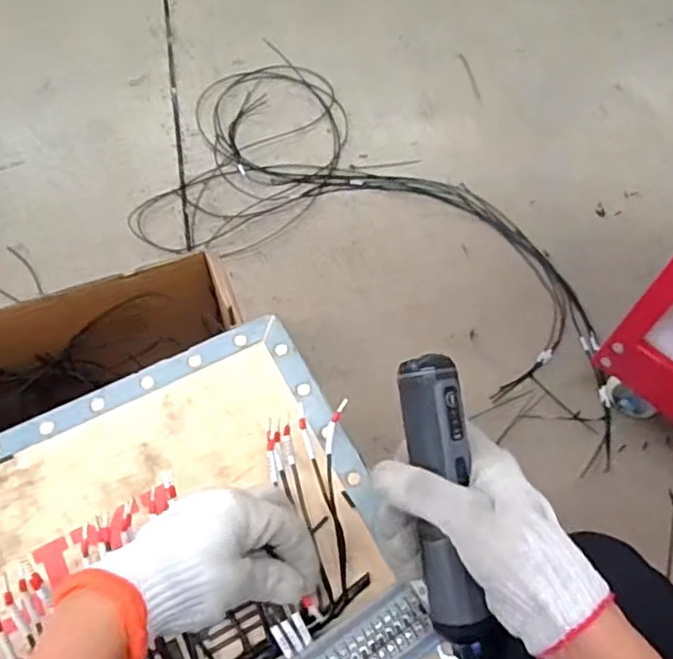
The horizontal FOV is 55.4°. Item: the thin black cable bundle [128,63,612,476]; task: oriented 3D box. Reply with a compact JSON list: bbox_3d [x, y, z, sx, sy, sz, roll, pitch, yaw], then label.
[{"bbox_3d":[0.092,-0.177,1.096,0.911,0.038,0.486,28,63,15],"label":"thin black cable bundle"}]

